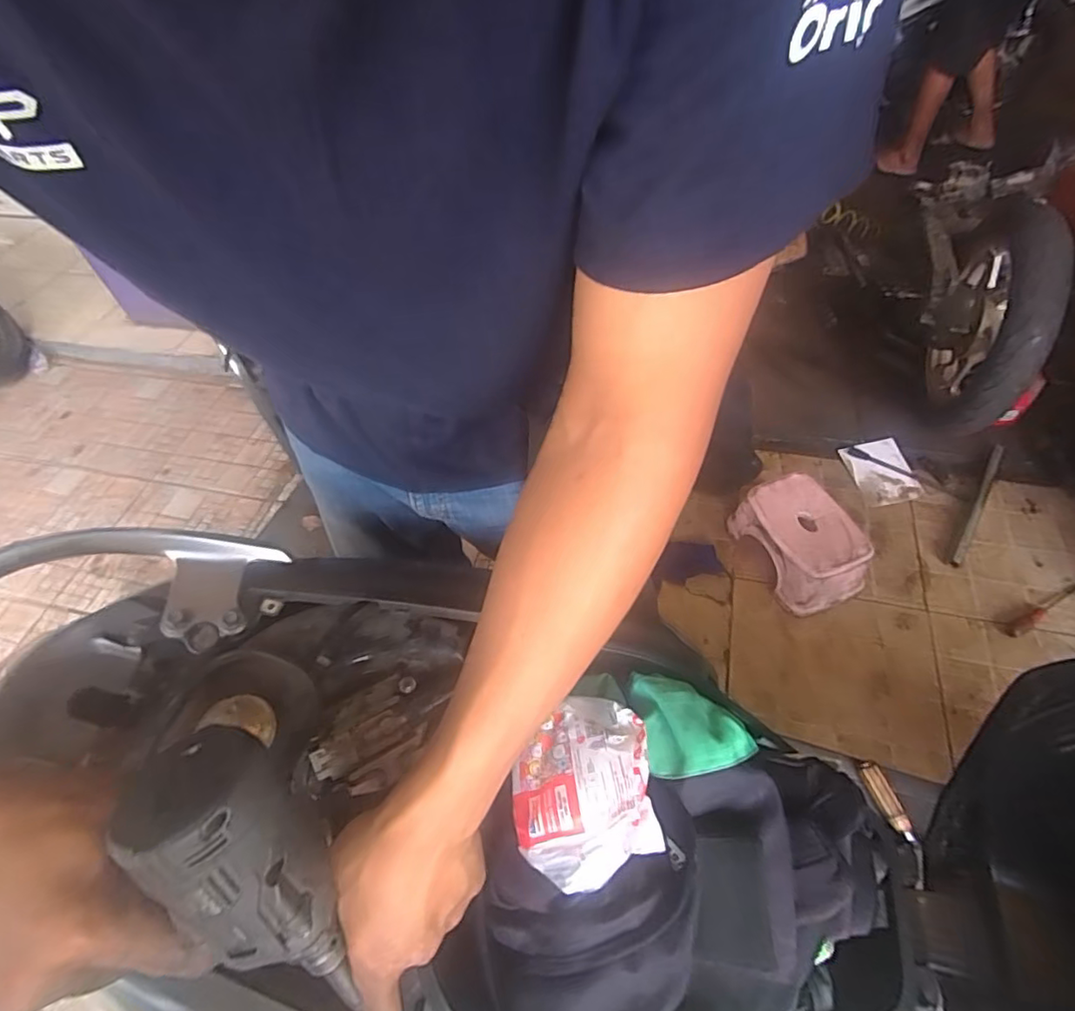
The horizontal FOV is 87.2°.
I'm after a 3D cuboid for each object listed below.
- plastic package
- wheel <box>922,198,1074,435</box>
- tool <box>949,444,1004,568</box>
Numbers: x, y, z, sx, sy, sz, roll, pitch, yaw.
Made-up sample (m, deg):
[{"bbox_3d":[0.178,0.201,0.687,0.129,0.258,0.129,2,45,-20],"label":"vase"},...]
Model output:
[{"bbox_3d":[0.032,0.199,0.404,0.098,0.027,0.119,-6,53,1],"label":"plastic package"},{"bbox_3d":[1.014,-0.423,1.342,0.149,0.494,0.522,9,54,12],"label":"wheel"},{"bbox_3d":[1.031,-0.004,1.320,0.026,0.026,0.384,29,61,23],"label":"tool"}]

